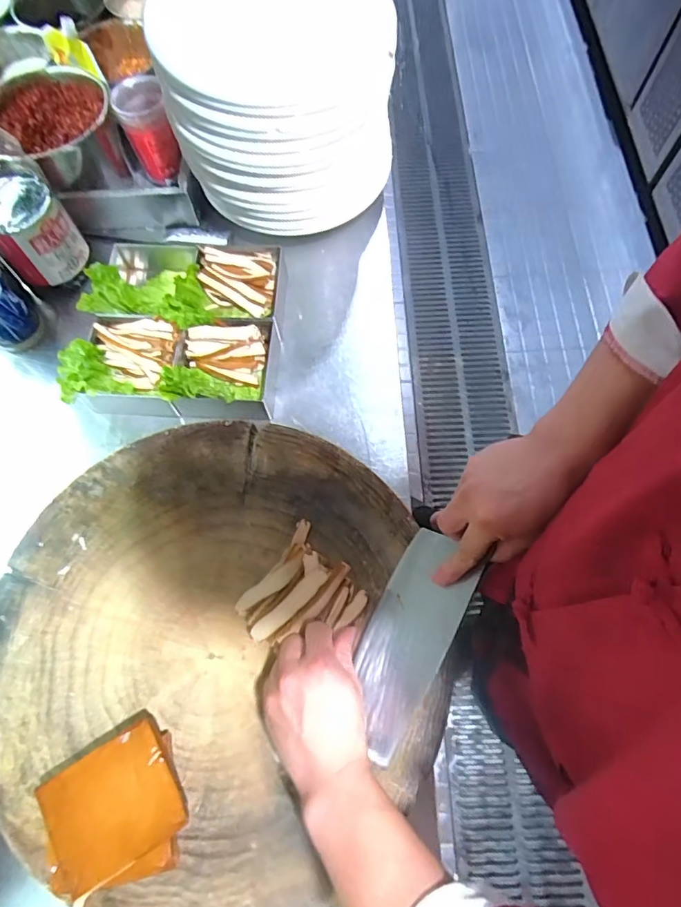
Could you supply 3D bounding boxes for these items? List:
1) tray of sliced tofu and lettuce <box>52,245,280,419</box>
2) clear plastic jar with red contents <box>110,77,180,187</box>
[{"bbox_3d":[-0.219,-0.181,0.699,0.254,0.082,0.262,2,69,3],"label":"tray of sliced tofu and lettuce"},{"bbox_3d":[-0.291,-0.490,0.777,0.070,0.112,0.091,-18,70,-5],"label":"clear plastic jar with red contents"}]

